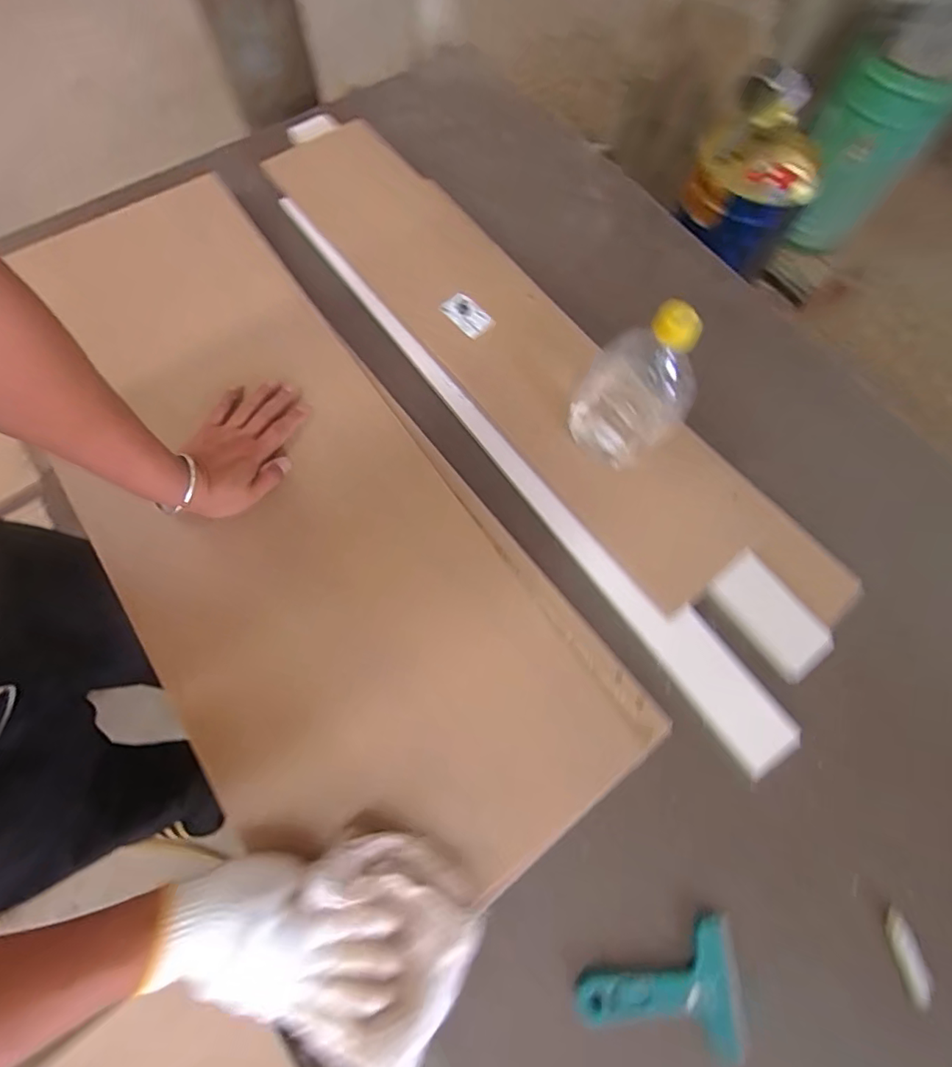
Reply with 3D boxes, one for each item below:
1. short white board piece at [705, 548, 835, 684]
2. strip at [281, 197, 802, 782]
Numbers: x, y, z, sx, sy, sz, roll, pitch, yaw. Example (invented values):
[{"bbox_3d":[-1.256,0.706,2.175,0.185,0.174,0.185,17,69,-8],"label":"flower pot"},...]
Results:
[{"bbox_3d":[0.313,0.088,0.526,0.071,0.012,0.133,-40,76,-13],"label":"short white board piece"},{"bbox_3d":[0.040,-0.110,0.593,0.061,0.017,0.881,-36,75,-12],"label":"strip"}]

